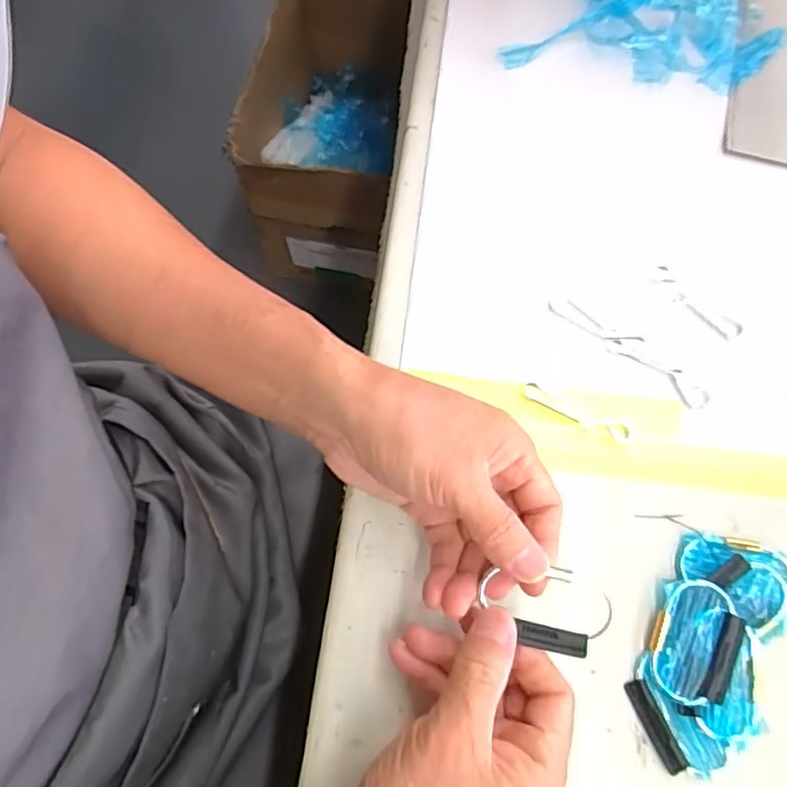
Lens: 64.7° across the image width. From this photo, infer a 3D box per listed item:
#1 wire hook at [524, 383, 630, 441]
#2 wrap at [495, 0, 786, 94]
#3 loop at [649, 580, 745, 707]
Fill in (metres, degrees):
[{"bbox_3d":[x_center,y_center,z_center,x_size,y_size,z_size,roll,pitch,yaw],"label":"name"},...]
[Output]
[{"bbox_3d":[0.104,0.012,0.355,0.062,0.006,0.010,24,71,9],"label":"wire hook"},{"bbox_3d":[0.186,-0.309,0.460,0.185,0.031,0.170,10,70,4],"label":"wrap"},{"bbox_3d":[0.150,0.122,0.306,0.038,0.008,0.059,23,71,8],"label":"loop"}]

